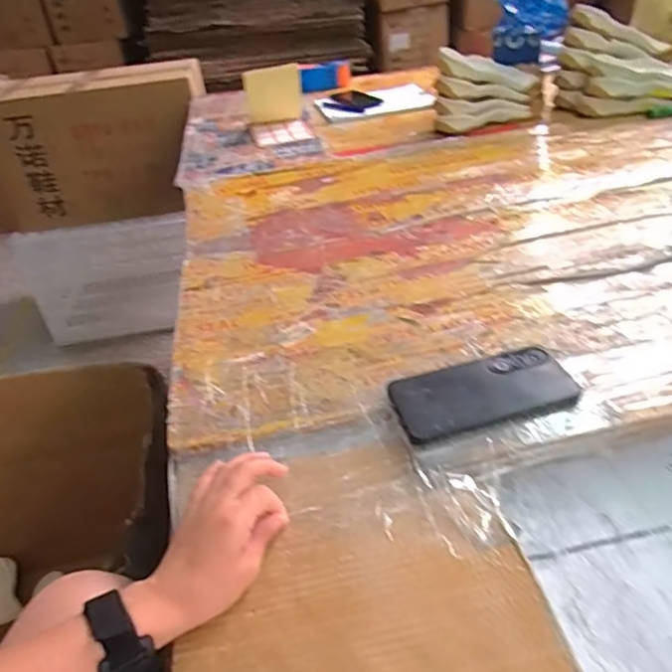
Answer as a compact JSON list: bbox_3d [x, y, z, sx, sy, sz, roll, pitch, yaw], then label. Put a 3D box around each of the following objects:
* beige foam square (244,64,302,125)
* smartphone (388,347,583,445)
[{"bbox_3d":[-0.137,-0.529,1.234,0.136,0.119,0.026,-21,54,-21],"label":"beige foam square"},{"bbox_3d":[0.136,0.052,0.526,0.162,0.013,0.076,-13,38,-7],"label":"smartphone"}]

